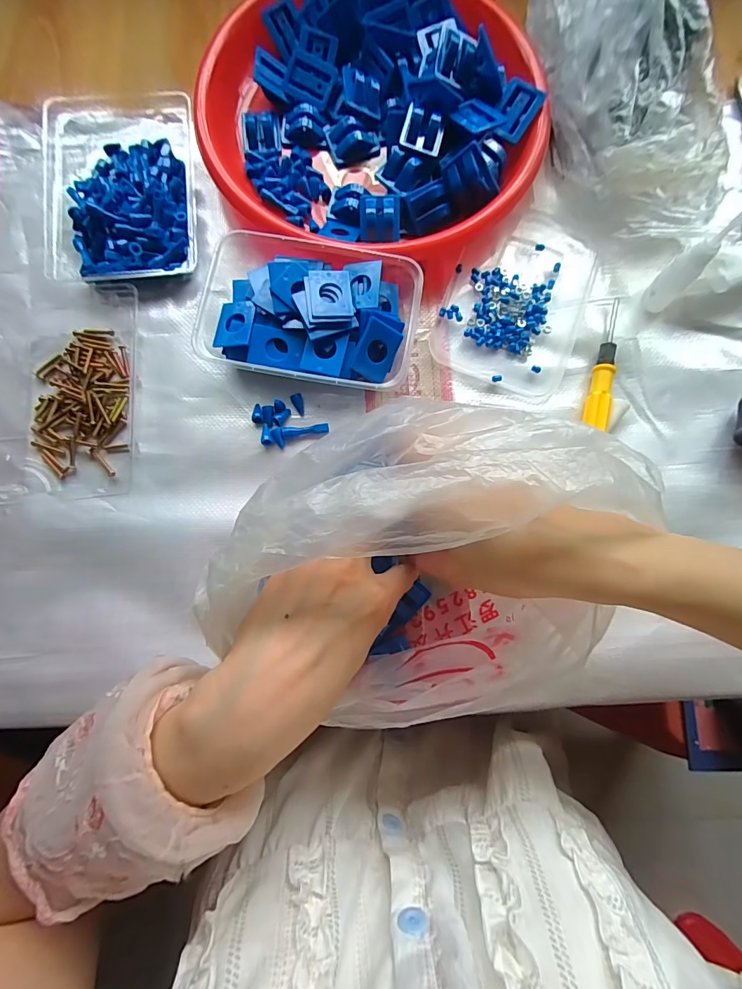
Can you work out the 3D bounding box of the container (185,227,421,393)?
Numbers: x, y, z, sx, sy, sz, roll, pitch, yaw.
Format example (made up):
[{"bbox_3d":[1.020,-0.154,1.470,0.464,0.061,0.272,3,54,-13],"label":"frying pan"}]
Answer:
[{"bbox_3d":[-0.052,-0.151,0.338,0.176,0.039,0.130,10,80,1],"label":"container"}]

